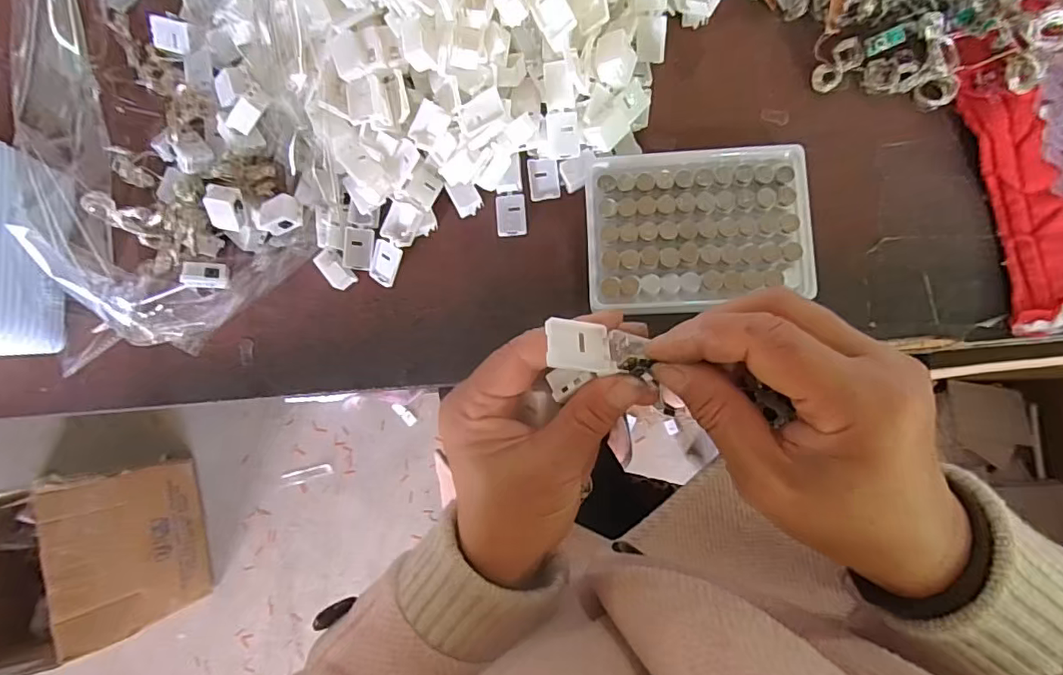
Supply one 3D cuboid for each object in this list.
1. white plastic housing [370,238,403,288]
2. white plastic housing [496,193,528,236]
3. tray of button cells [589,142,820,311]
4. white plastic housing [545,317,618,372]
[{"bbox_3d":[-0.098,-0.049,0.362,0.021,0.004,0.028,29,107,15],"label":"white plastic housing"},{"bbox_3d":[-0.013,-0.082,0.363,0.020,0.004,0.028,-4,84,6],"label":"white plastic housing"},{"bbox_3d":[0.100,-0.066,0.338,0.128,0.031,0.098,-2,84,6],"label":"tray of button cells"},{"bbox_3d":[0.020,0.003,0.215,0.029,0.004,0.020,6,77,-28],"label":"white plastic housing"}]

